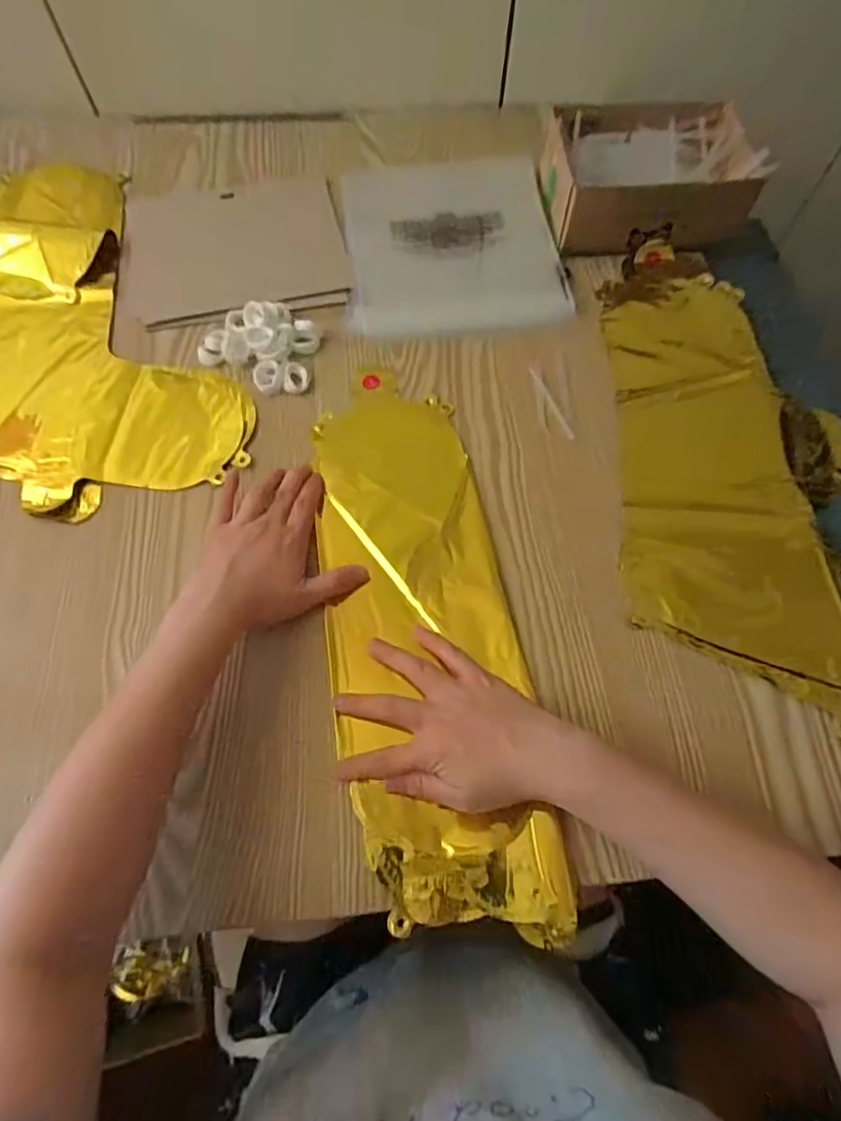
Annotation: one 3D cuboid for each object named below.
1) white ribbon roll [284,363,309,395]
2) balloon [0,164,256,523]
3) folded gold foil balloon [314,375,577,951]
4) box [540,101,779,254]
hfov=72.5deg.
[{"bbox_3d":[-0.109,-0.160,0.501,0.019,0.010,0.029,-2,67,-2],"label":"white ribbon roll"},{"bbox_3d":[-0.304,-0.227,0.524,0.236,0.009,0.400,-14,68,-7],"label":"balloon"},{"bbox_3d":[-0.001,0.038,0.430,0.133,0.012,0.423,-9,67,-5],"label":"folded gold foil balloon"},{"bbox_3d":[0.220,-0.382,0.570,0.193,0.061,0.145,-1,67,-1],"label":"box"}]

